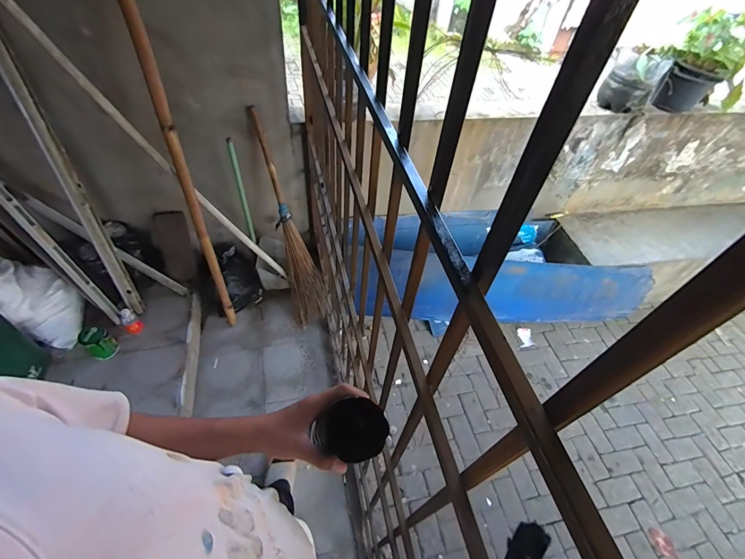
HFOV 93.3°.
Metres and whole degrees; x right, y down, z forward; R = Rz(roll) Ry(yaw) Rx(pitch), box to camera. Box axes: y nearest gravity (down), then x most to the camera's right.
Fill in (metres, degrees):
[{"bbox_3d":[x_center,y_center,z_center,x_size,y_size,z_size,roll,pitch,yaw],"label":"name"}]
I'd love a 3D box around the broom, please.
[{"bbox_3d":[-0.433,-0.270,1.749,0.195,1.053,0.201,-27,30,-27],"label":"broom"}]

